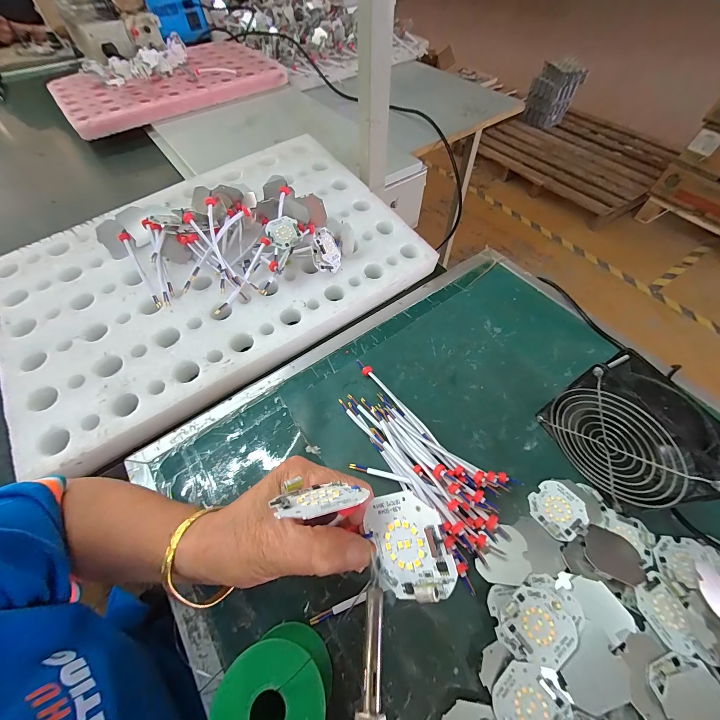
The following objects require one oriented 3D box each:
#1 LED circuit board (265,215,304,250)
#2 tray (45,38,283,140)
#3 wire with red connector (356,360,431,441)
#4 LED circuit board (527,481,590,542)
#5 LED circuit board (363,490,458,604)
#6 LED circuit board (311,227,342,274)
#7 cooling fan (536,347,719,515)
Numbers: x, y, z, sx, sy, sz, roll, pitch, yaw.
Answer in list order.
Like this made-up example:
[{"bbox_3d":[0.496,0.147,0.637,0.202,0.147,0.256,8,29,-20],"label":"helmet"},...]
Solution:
[{"bbox_3d":[-0.109,-0.181,0.441,0.047,0.006,0.045,-26,89,-7],"label":"LED circuit board"},{"bbox_3d":[-0.521,-0.765,0.851,0.546,0.054,0.372,-32,63,-18],"label":"tray"},{"bbox_3d":[0.038,0.045,0.371,0.013,0.011,0.129,-33,62,-20],"label":"wire with red connector"},{"bbox_3d":[0.195,0.147,0.304,0.046,0.009,0.046,-30,61,-19],"label":"LED circuit board"},{"bbox_3d":[0.021,0.092,0.155,0.043,0.007,0.046,-30,65,30],"label":"LED circuit board"},{"bbox_3d":[-0.047,-0.151,0.431,0.014,0.057,0.051,3,44,39],"label":"LED circuit board"},{"bbox_3d":[0.246,0.072,0.290,0.043,0.117,0.116,-22,59,-14],"label":"cooling fan"}]

